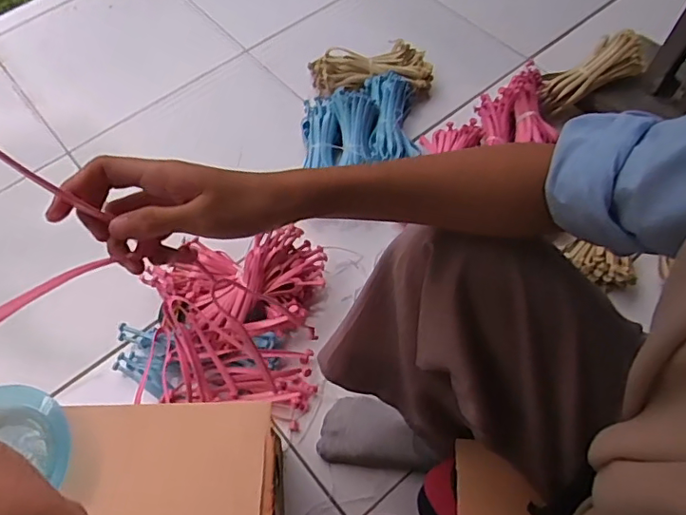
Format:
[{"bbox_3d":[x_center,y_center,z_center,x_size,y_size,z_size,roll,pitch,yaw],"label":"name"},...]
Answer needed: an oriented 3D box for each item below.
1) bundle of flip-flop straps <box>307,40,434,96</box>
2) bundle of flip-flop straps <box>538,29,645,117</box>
[{"bbox_3d":[0.050,-0.356,1.020,0.235,0.062,0.082,5,61,5],"label":"bundle of flip-flop straps"},{"bbox_3d":[0.421,-0.316,0.931,0.181,0.059,0.066,-31,61,17],"label":"bundle of flip-flop straps"}]

